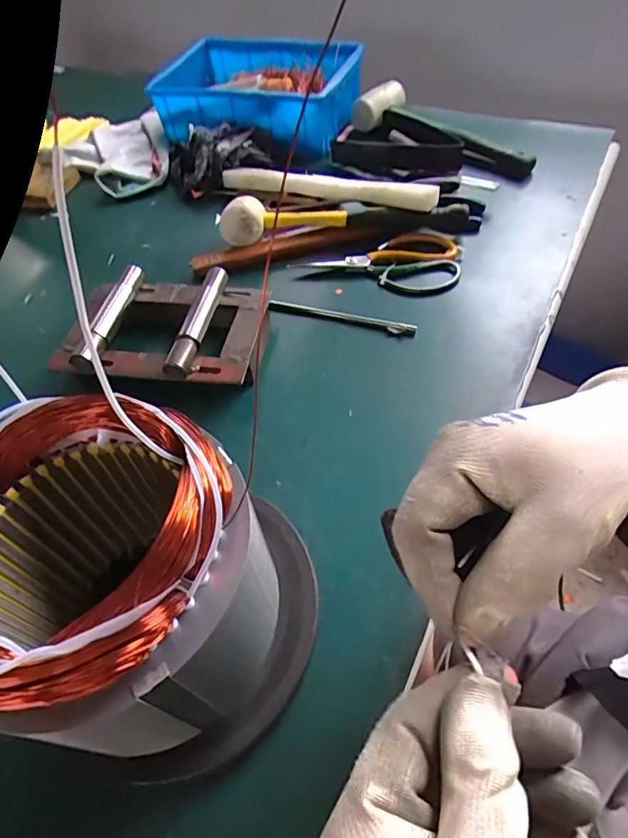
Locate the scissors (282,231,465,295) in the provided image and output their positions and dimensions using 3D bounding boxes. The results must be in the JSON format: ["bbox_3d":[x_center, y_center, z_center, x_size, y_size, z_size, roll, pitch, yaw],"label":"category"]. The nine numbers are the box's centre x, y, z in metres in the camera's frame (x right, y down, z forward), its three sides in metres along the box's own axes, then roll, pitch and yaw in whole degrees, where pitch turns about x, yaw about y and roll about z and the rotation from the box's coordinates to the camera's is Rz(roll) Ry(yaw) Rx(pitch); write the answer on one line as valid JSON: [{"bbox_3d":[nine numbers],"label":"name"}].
[{"bbox_3d":[0.071,-0.184,0.577,0.182,0.015,0.101,4,54,9],"label":"scissors"}]

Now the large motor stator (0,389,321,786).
[{"bbox_3d":[-0.082,0.095,0.283,0.161,0.182,0.150,-3,54,4],"label":"large motor stator"}]

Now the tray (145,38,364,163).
[{"bbox_3d":[-0.080,-0.517,0.789,0.299,0.070,0.238,15,57,16],"label":"tray"}]

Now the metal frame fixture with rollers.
[{"bbox_3d":[-0.149,-0.090,0.505,0.200,0.051,0.141,5,55,9],"label":"metal frame fixture with rollers"}]

